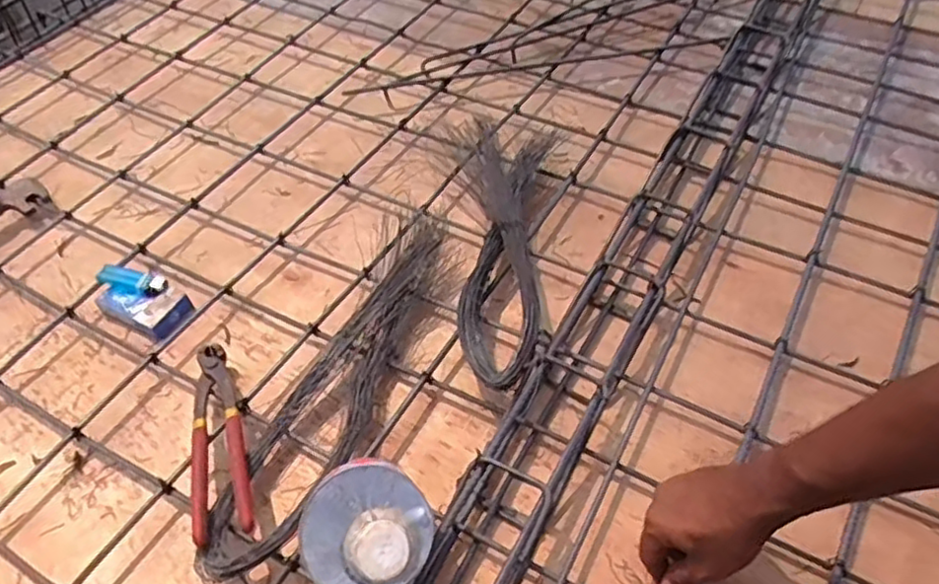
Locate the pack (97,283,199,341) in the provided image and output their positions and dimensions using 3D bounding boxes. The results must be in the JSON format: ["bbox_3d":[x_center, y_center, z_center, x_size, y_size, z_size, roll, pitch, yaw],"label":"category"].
[{"bbox_3d":[-0.384,0.010,0.804,0.103,0.027,0.060,19,55,20],"label":"pack"}]

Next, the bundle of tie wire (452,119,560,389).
[{"bbox_3d":[0.043,-0.078,0.815,0.132,0.059,0.463,-1,51,4],"label":"bundle of tie wire"}]

